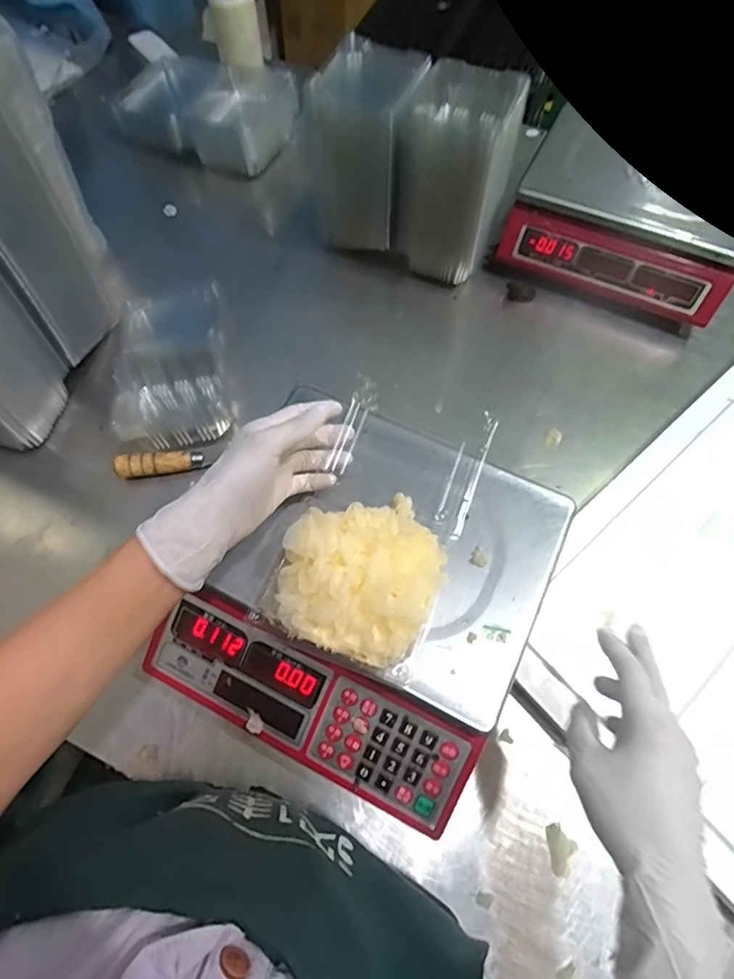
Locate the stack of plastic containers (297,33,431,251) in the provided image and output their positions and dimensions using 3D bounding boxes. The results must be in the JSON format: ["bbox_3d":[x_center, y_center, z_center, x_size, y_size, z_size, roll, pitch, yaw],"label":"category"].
[{"bbox_3d":[0.001,-0.441,0.695,0.117,0.214,0.121,21,66,10],"label":"stack of plastic containers"}]

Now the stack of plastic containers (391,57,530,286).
[{"bbox_3d":[0.114,-0.401,0.678,0.125,0.209,0.136,21,66,10],"label":"stack of plastic containers"}]

